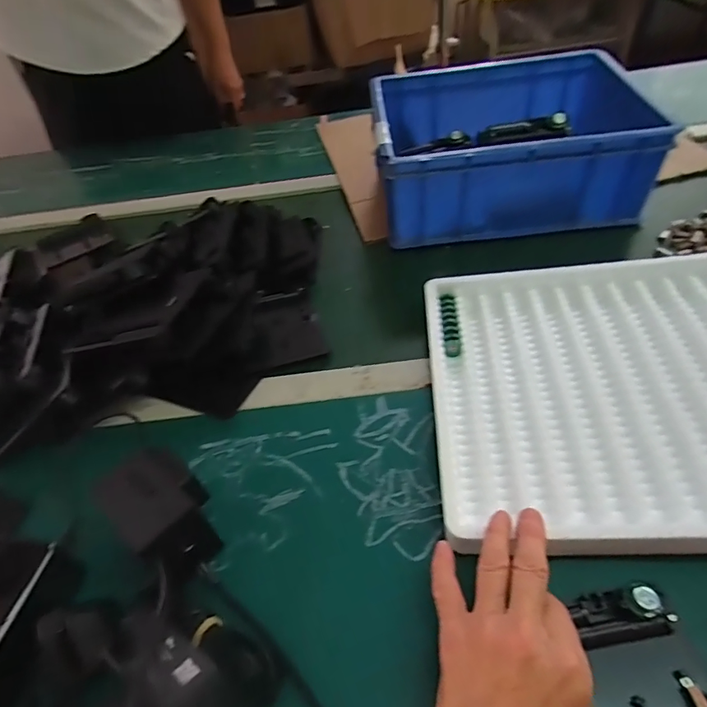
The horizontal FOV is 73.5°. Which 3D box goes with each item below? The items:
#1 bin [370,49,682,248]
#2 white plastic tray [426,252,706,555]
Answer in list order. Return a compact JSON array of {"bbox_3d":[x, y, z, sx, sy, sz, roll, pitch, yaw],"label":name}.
[{"bbox_3d":[0.200,-0.284,0.656,0.327,0.142,0.258,-5,44,4],"label":"bin"},{"bbox_3d":[0.229,0.020,0.407,0.315,0.047,0.293,-3,42,6],"label":"white plastic tray"}]

